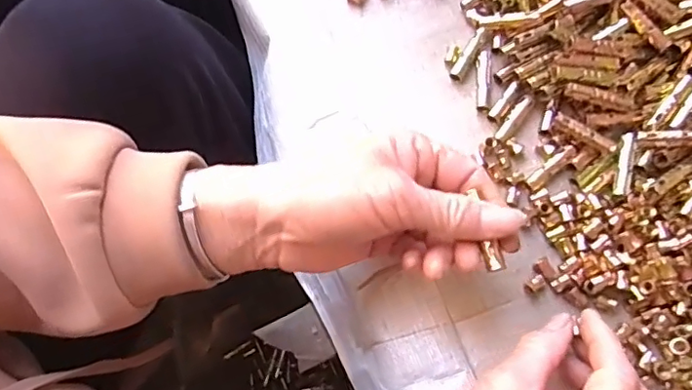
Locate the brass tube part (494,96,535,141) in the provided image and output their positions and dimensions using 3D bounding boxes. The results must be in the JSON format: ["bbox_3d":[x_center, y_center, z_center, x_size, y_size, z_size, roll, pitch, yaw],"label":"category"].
[{"bbox_3d":[0.104,-0.047,0.349,0.007,0.004,0.038,39,76,11],"label":"brass tube part"}]

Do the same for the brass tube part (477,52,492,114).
[{"bbox_3d":[0.089,-0.073,0.360,0.009,0.007,0.041,3,72,1],"label":"brass tube part"}]

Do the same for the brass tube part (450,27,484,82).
[{"bbox_3d":[0.080,-0.091,0.365,0.009,0.008,0.038,31,75,9],"label":"brass tube part"}]

